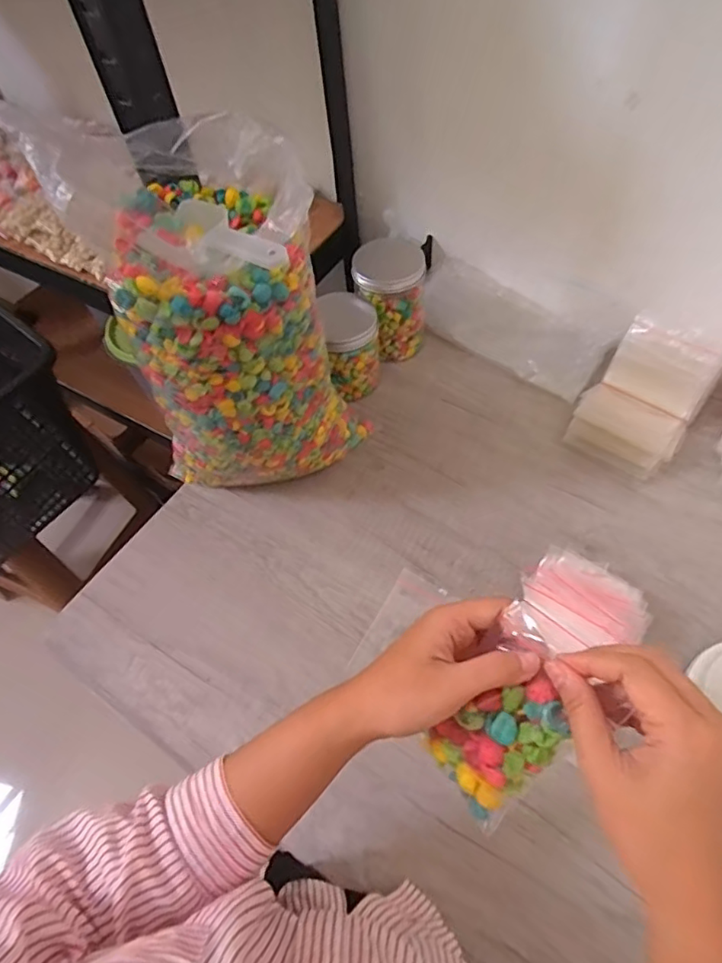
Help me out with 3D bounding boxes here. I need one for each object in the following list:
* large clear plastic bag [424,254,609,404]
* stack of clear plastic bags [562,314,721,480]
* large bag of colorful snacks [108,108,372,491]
[{"bbox_3d":[0.188,-0.210,0.753,0.279,0.049,0.099,36,65,25],"label":"large clear plastic bag"},{"bbox_3d":[0.328,-0.098,0.648,0.115,0.076,0.181,32,63,23],"label":"stack of clear plastic bags"},{"bbox_3d":[-0.121,-0.125,0.544,0.176,0.348,0.167,22,61,19],"label":"large bag of colorful snacks"}]

